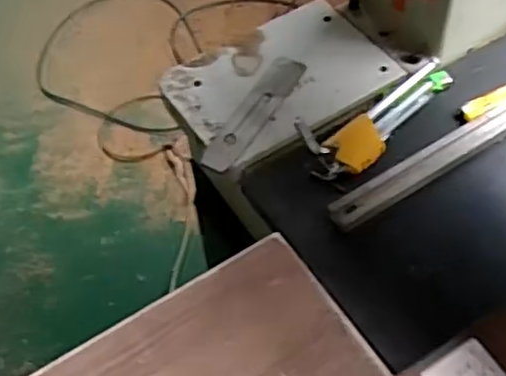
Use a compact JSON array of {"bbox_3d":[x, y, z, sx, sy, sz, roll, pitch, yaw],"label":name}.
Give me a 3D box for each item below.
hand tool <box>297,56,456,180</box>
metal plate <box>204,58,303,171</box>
[{"bbox_3d":[0.144,-0.086,0.738,0.216,0.052,0.065,-35,60,-18],"label":"hand tool"},{"bbox_3d":[0.004,-0.086,0.780,0.040,0.004,0.177,23,61,20],"label":"metal plate"}]

